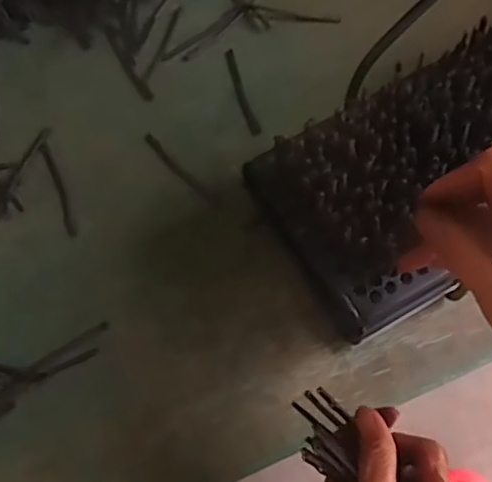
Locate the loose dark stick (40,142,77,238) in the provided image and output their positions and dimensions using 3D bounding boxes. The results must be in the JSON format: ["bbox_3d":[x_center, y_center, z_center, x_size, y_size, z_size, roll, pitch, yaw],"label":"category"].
[{"bbox_3d":[-0.163,-0.047,0.538,0.010,0.004,0.096,-21,66,-7],"label":"loose dark stick"}]

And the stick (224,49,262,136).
[{"bbox_3d":[-0.004,-0.138,0.568,0.011,0.004,0.097,-16,65,-5],"label":"stick"}]

